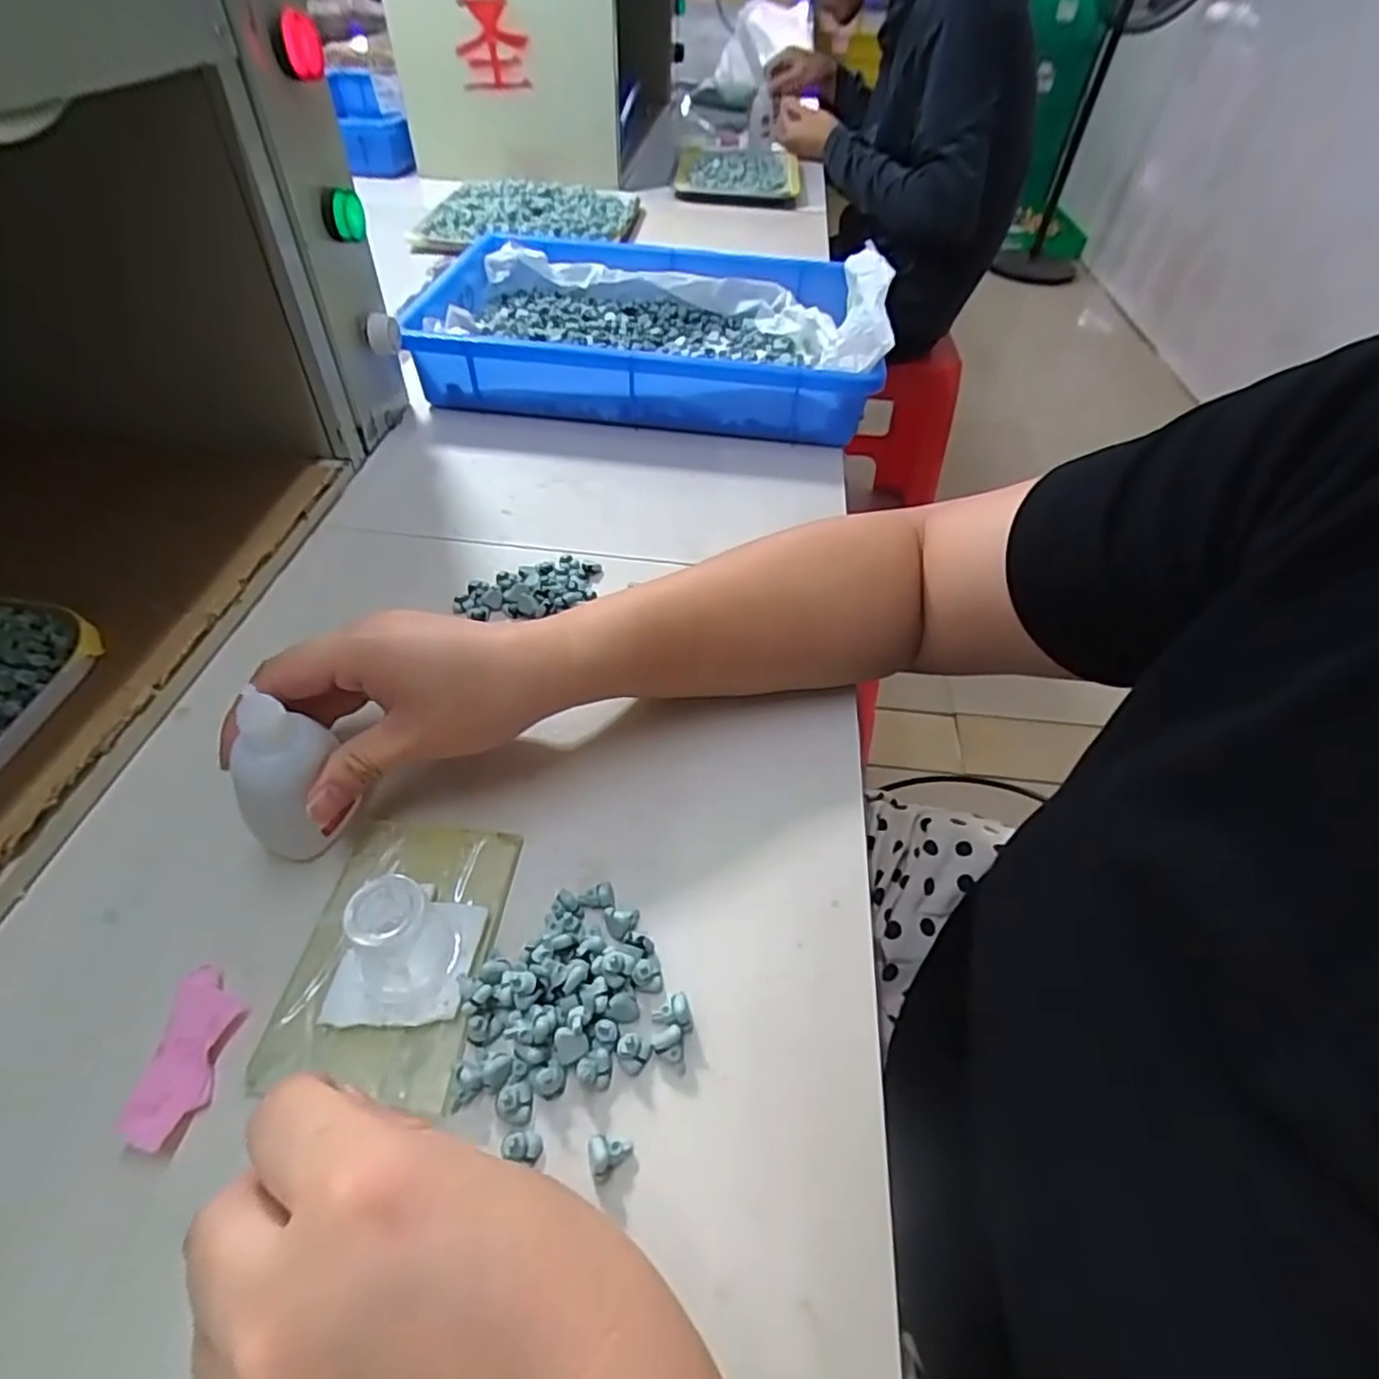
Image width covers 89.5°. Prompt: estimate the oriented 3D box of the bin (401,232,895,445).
[{"bbox_3d":[-0.032,-0.310,0.594,0.367,0.076,0.245,5,48,3],"label":"bin"}]

